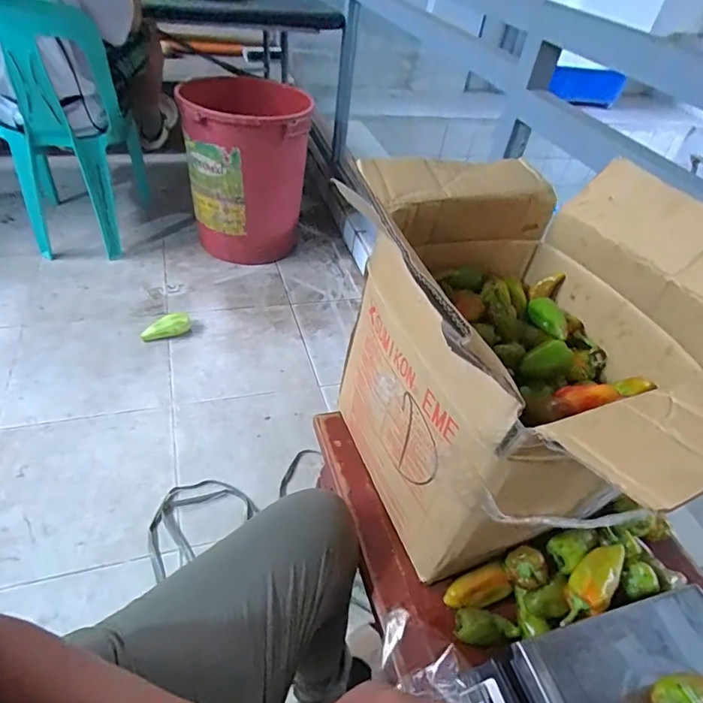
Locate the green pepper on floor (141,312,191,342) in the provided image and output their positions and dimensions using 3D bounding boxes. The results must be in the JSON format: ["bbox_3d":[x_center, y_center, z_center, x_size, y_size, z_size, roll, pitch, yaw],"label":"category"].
[{"bbox_3d":[-0.557,-0.072,1.471,0.146,0.060,0.057,-19,49,-27],"label":"green pepper on floor"}]

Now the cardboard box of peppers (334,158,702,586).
[{"bbox_3d":[0.217,0.009,0.612,0.405,0.334,0.501,-9,45,-18],"label":"cardboard box of peppers"}]

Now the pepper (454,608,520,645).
[{"bbox_3d":[0.155,0.312,0.559,0.070,0.029,0.035,8,43,0],"label":"pepper"}]

